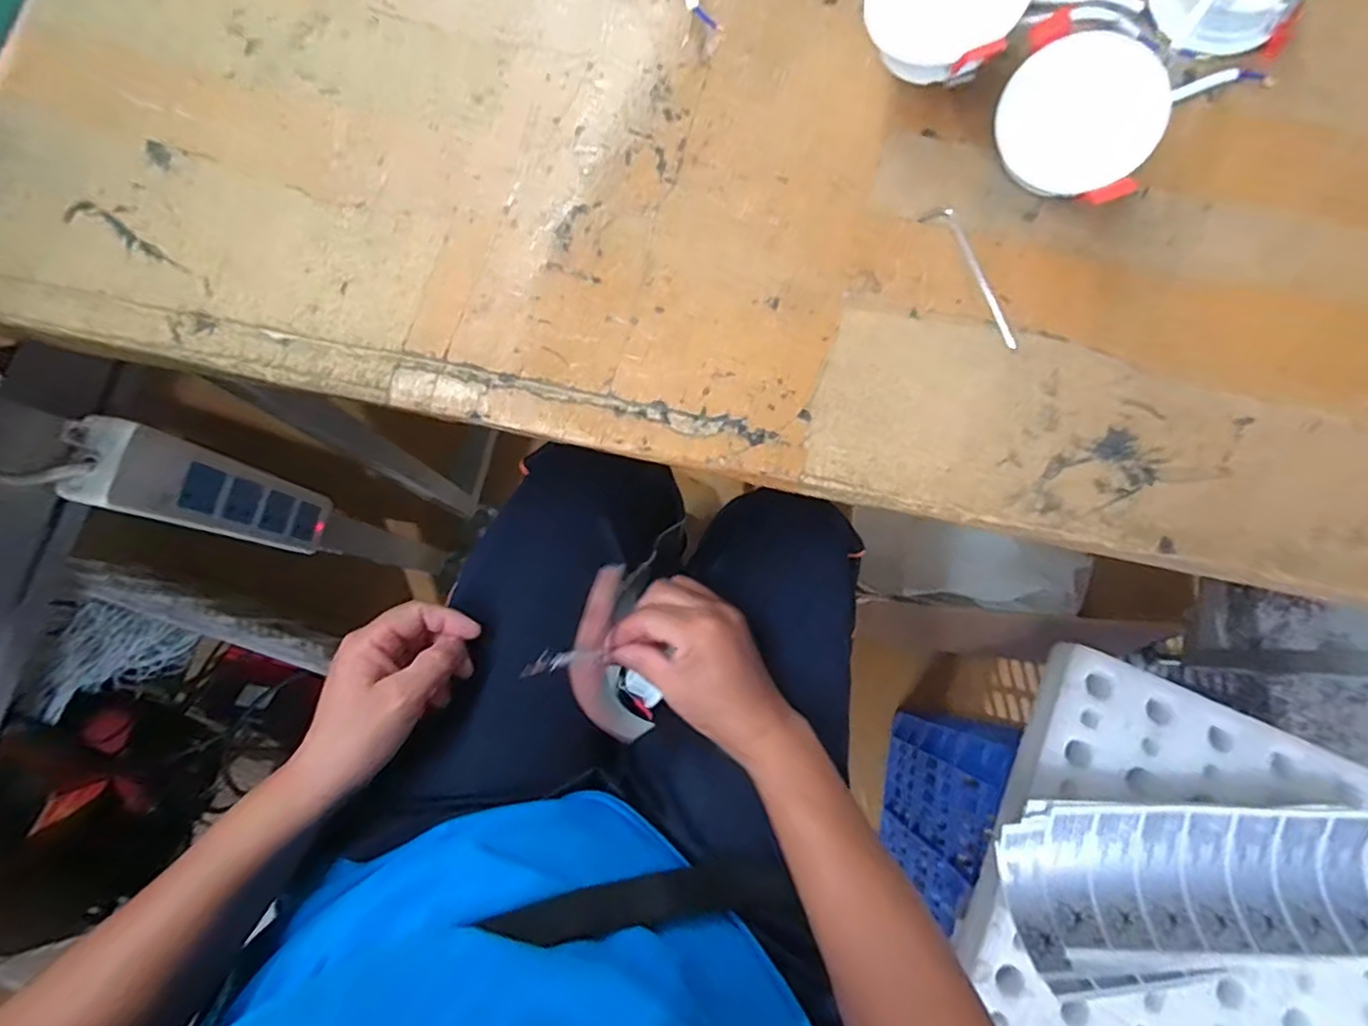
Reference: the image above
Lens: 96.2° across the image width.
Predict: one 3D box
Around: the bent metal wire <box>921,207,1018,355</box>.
[{"bbox_3d":[0.149,-0.121,0.312,0.015,0.004,0.085,-26,80,-5],"label":"bent metal wire"}]

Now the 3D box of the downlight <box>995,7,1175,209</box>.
[{"bbox_3d":[0.197,-0.197,0.308,0.073,0.031,0.071,29,101,11],"label":"downlight"}]

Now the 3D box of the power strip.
[{"bbox_3d":[-0.359,-0.012,0.481,0.026,0.225,0.057,10,79,2],"label":"power strip"}]

